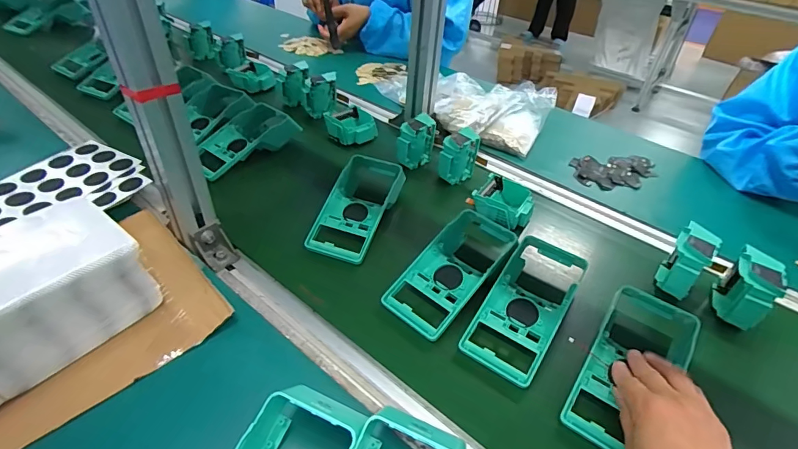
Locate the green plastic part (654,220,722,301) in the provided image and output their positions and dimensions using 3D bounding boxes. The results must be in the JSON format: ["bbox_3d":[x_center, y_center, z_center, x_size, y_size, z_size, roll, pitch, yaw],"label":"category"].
[{"bbox_3d":[0.356,0.051,0.533,0.045,0.080,0.069,29,46,25],"label":"green plastic part"}]

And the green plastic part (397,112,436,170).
[{"bbox_3d":[0.027,-0.134,0.715,0.040,0.077,0.077,26,45,23],"label":"green plastic part"}]

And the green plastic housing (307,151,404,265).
[{"bbox_3d":[-0.056,-0.030,0.595,0.088,0.046,0.188,16,42,13],"label":"green plastic housing"}]

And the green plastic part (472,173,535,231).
[{"bbox_3d":[0.155,-0.029,0.632,0.085,0.037,0.091,28,46,25],"label":"green plastic part"}]

